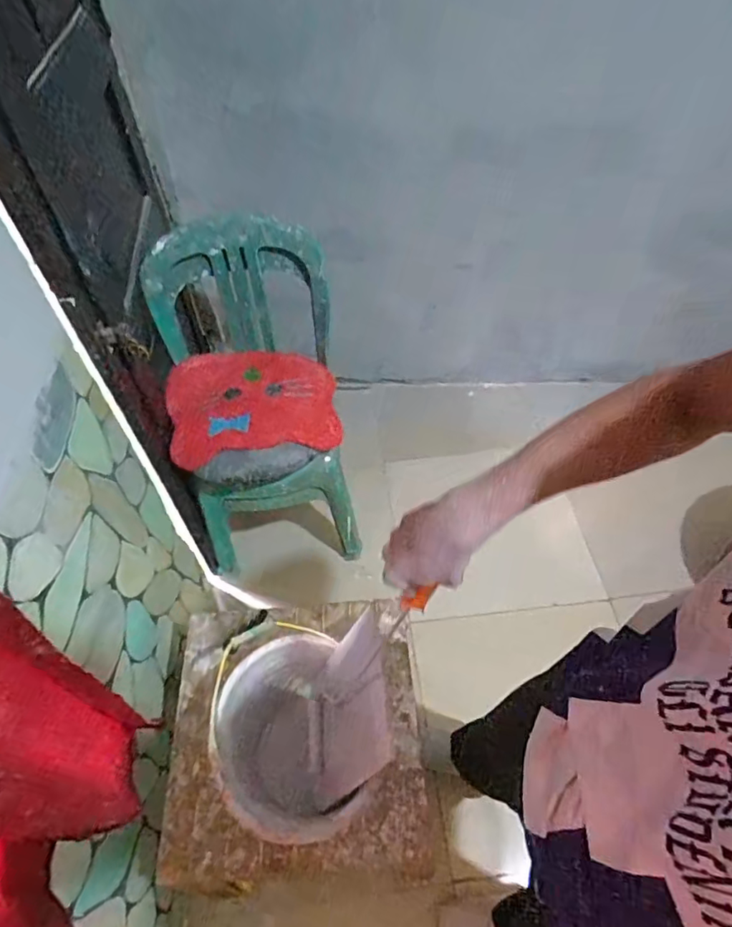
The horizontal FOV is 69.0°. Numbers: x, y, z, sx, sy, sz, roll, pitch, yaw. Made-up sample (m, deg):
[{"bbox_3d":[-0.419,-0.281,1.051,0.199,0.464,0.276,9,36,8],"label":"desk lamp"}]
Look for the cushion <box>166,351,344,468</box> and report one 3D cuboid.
[{"bbox_3d":[-0.266,-0.156,1.270,0.387,0.092,0.305,-10,52,-6],"label":"cushion"}]

